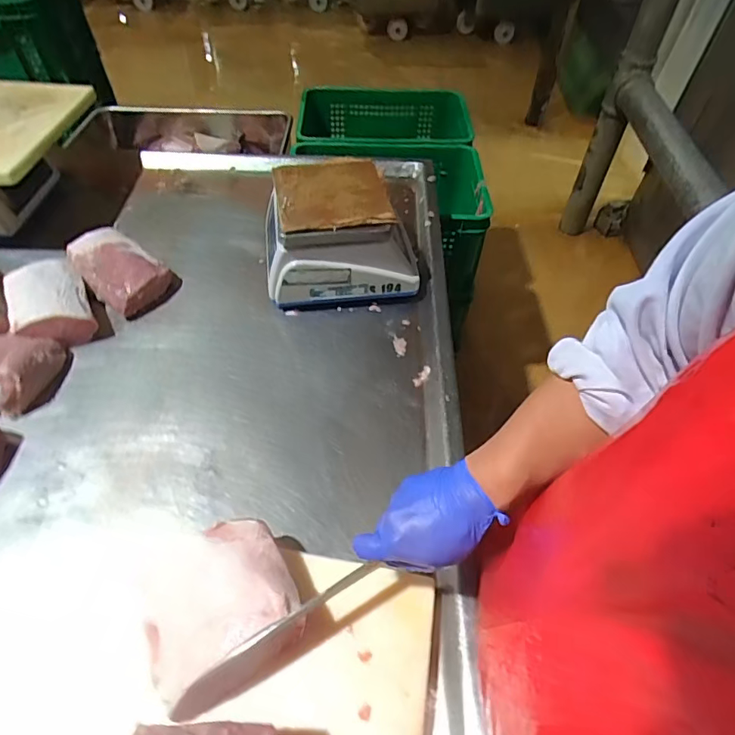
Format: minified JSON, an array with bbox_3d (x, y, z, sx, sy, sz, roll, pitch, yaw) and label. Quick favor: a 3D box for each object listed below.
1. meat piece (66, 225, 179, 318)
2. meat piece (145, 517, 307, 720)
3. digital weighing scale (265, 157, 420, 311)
[{"bbox_3d":[-0.420,-0.170,0.841,0.172,0.073,0.117,35,59,24],"label":"meat piece"},{"bbox_3d":[-0.146,0.235,0.487,0.139,0.069,0.137,-23,55,-17],"label":"meat piece"},{"bbox_3d":[-0.051,-0.235,0.849,0.256,0.158,0.216,-9,52,-8],"label":"digital weighing scale"}]

